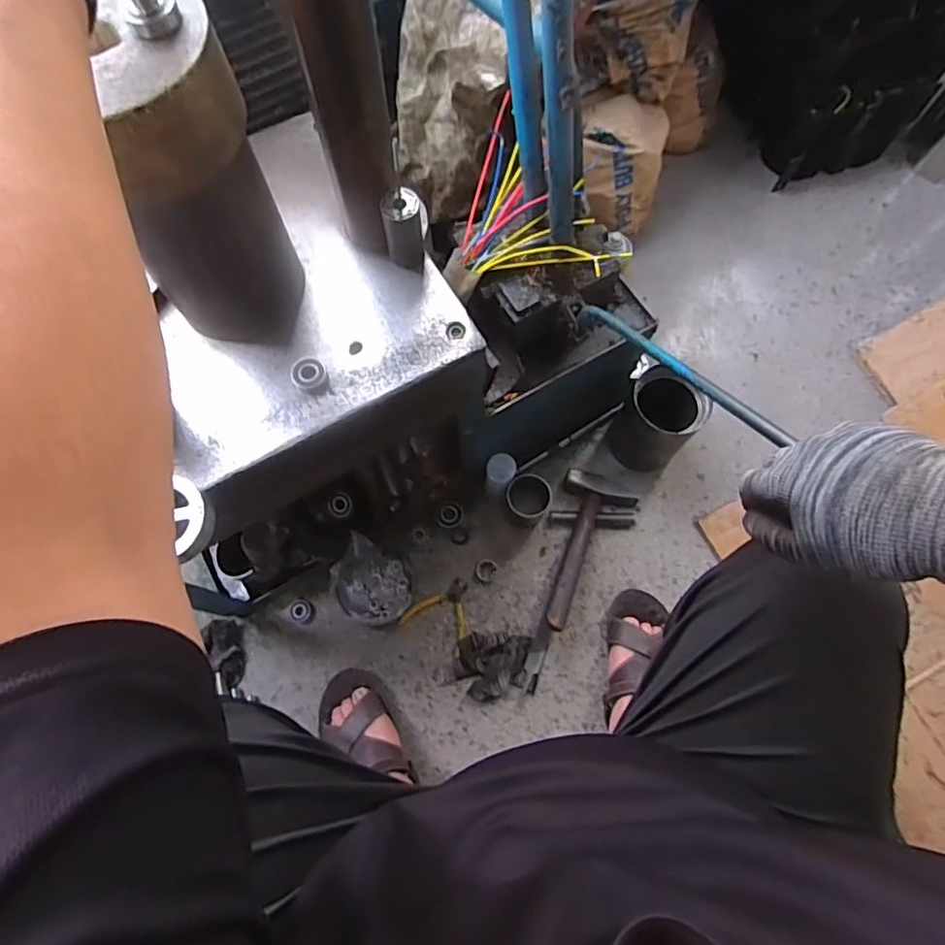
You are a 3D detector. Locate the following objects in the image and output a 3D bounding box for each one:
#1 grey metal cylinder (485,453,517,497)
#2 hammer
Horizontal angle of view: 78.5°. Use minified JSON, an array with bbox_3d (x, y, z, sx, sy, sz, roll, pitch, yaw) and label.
[{"bbox_3d":[0.045,0.008,0.931,0.044,0.106,0.043,0,71,0],"label":"grey metal cylinder"},{"bbox_3d":[0.175,0.122,0.917,0.123,0.040,0.280,21,58,7],"label":"hammer"}]

